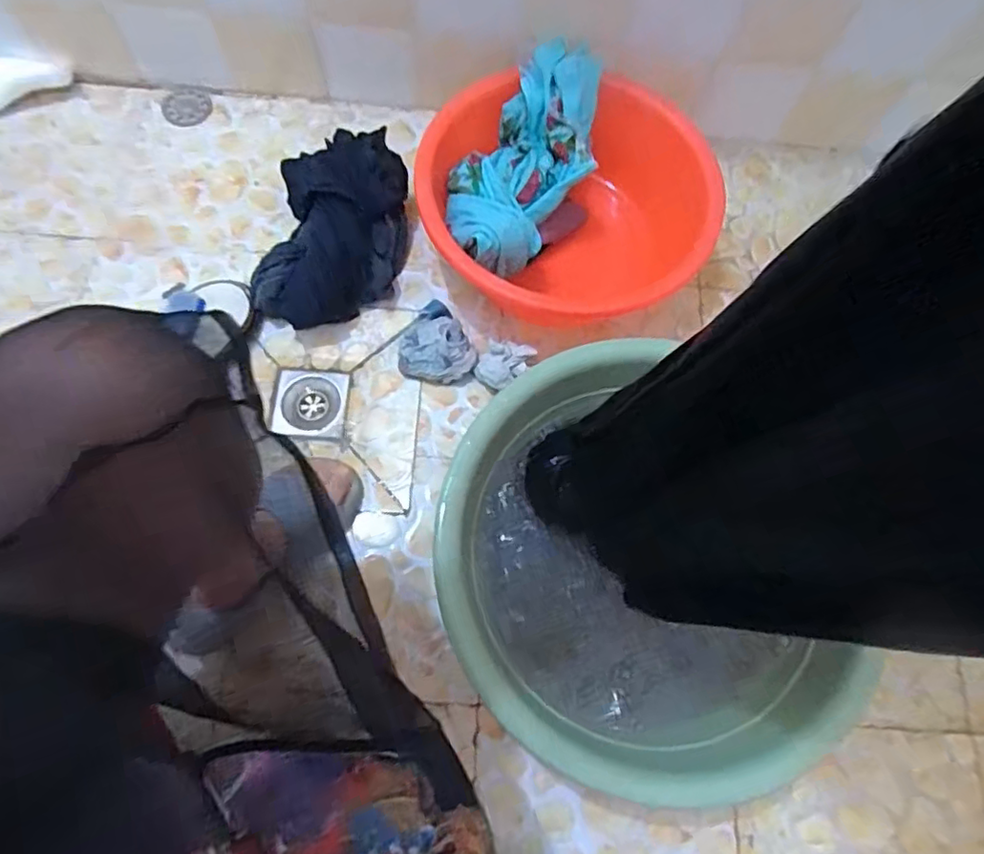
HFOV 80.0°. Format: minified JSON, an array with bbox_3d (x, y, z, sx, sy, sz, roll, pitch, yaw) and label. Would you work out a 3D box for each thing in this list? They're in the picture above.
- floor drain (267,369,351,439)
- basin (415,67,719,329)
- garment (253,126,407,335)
[{"bbox_3d":[-0.255,-0.032,0.824,0.102,0.016,0.097,4,72,1],"label":"floor drain"},{"bbox_3d":[0.100,-0.306,0.843,0.386,0.171,0.368,2,71,-5],"label":"basin"},{"bbox_3d":[-0.224,-0.286,0.843,0.181,0.102,0.293,11,71,1],"label":"garment"}]

